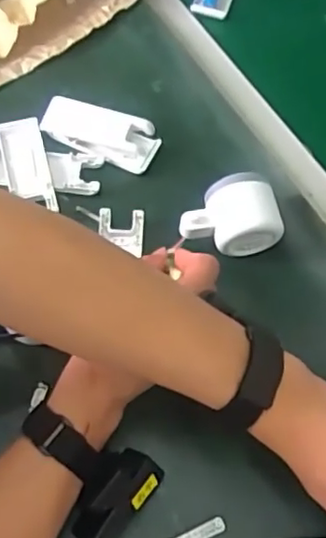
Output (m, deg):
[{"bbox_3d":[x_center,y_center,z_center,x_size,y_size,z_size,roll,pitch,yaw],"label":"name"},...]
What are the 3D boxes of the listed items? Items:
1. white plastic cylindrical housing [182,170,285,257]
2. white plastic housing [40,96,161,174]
[{"bbox_3d":[0.054,-0.044,0.510,0.078,0.050,0.053,-3,65,-5],"label":"white plastic cylindrical housing"},{"bbox_3d":[-0.058,-0.129,0.578,0.110,0.018,0.049,22,65,7],"label":"white plastic housing"}]

